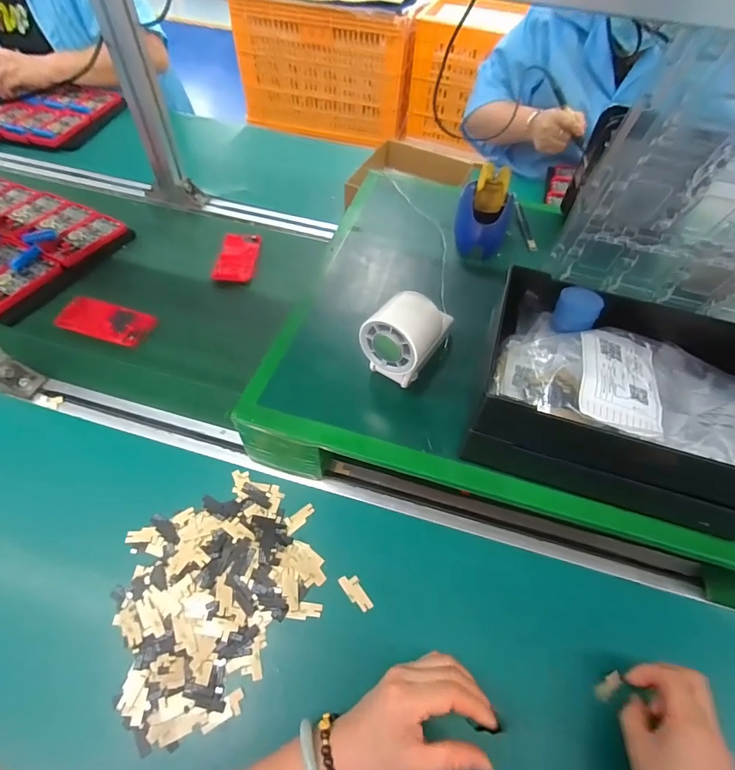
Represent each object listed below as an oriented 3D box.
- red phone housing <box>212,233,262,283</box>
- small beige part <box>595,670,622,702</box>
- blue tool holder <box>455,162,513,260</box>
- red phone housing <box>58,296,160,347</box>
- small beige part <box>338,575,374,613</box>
[{"bbox_3d":[-0.217,-0.216,0.716,0.063,0.011,0.123,5,54,-1],"label":"red phone housing"},{"bbox_3d":[0.221,0.277,0.391,0.010,0.005,0.029,41,95,23],"label":"small beige part"},{"bbox_3d":[0.158,-0.231,0.574,0.077,0.087,0.080,16,55,8],"label":"blue tool holder"},{"bbox_3d":[-0.383,-0.094,0.625,0.133,0.010,0.062,13,55,5],"label":"red phone housing"},{"bbox_3d":[-0.011,0.212,0.435,0.018,0.004,0.040,-29,62,-22],"label":"small beige part"}]

